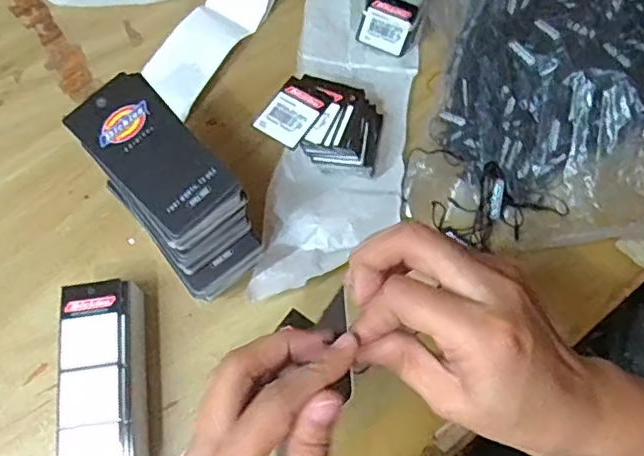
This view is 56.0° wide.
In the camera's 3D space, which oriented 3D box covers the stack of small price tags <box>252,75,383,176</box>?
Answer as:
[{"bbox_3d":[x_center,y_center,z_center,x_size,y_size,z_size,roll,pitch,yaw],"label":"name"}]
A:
[{"bbox_3d":[0.002,-0.072,0.436,0.082,0.038,0.060,16,71,7],"label":"stack of small price tags"}]

